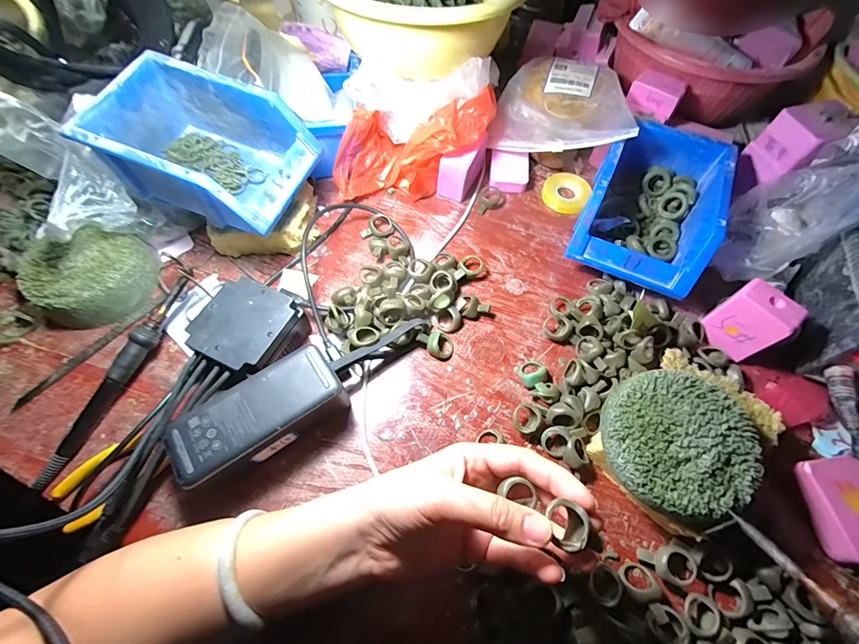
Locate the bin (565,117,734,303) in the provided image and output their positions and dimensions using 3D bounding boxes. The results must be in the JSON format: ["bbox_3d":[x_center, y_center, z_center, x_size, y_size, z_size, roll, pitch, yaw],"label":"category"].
[{"bbox_3d":[0.234,-0.124,0.396,0.118,0.062,0.174,24,65,12],"label":"bin"}]

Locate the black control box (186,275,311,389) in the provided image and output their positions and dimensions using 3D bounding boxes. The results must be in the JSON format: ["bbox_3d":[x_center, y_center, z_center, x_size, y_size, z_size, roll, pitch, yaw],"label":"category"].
[{"bbox_3d":[-0.163,0.013,0.341,0.077,0.050,0.086,20,64,10],"label":"black control box"}]

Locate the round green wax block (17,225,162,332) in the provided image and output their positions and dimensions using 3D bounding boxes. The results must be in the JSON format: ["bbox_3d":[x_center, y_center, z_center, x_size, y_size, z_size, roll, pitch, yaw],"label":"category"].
[{"bbox_3d":[-0.333,-0.044,0.370,0.105,0.049,0.088,-19,64,-10],"label":"round green wax block"}]

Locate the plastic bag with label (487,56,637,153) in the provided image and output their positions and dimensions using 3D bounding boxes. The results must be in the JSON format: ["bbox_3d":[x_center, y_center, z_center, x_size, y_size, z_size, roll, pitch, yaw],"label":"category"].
[{"bbox_3d":[0.167,-0.262,0.464,0.158,0.066,0.151,22,65,11],"label":"plastic bag with label"}]

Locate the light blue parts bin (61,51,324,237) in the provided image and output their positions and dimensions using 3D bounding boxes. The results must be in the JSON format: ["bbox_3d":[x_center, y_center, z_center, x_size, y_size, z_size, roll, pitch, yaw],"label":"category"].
[{"bbox_3d":[-0.214,-0.167,0.364,0.175,0.081,0.122,20,64,10],"label":"light blue parts bin"}]

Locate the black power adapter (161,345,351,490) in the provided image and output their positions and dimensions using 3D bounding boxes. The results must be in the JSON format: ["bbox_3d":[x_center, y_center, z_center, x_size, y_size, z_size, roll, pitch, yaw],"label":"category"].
[{"bbox_3d":[-0.134,0.078,0.307,0.127,0.053,0.057,-29,67,-14],"label":"black power adapter"}]

